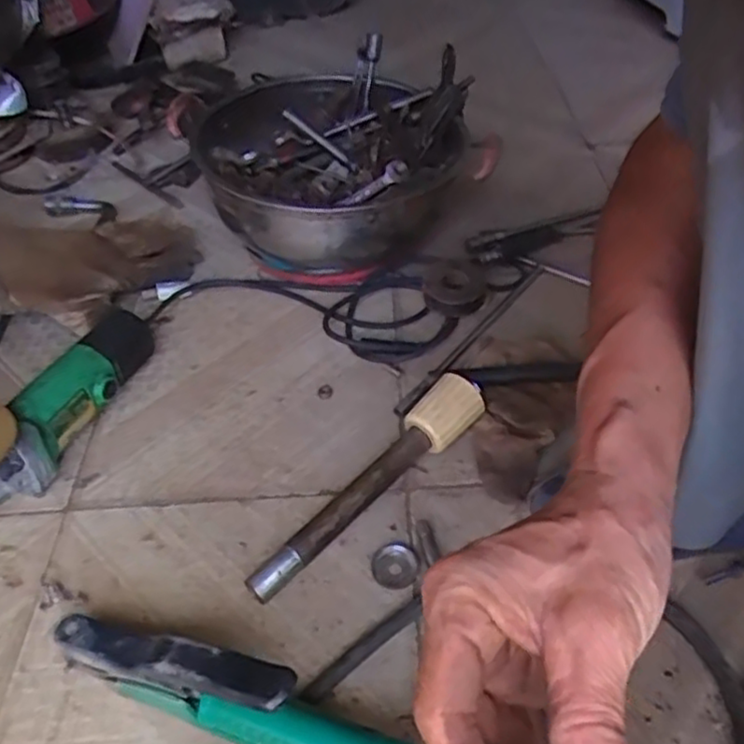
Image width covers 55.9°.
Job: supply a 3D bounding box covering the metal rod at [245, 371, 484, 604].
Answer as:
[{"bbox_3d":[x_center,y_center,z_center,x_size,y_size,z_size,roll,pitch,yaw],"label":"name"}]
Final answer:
[{"bbox_3d":[-0.003,0.086,0.585,0.258,0.048,0.045,-35,52,-27],"label":"metal rod"}]

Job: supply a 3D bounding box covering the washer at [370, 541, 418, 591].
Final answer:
[{"bbox_3d":[0.018,0.150,0.545,0.035,0.008,0.039,-13,45,-9],"label":"washer"}]

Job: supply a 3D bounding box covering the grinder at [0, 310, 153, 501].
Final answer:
[{"bbox_3d":[-0.288,0.032,0.625,0.084,0.085,0.296,13,34,17],"label":"grinder"}]

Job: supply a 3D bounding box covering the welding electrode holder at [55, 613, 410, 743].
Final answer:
[{"bbox_3d":[-0.082,0.207,0.436,0.278,0.093,0.031,14,47,18],"label":"welding electrode holder"}]

